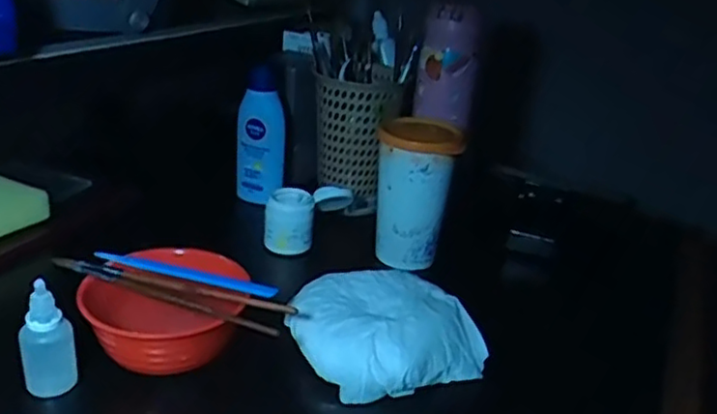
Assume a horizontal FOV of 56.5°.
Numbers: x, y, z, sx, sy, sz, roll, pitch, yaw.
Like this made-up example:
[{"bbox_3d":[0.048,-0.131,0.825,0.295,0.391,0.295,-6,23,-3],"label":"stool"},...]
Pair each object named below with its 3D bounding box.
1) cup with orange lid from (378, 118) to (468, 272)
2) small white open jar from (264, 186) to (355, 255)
[{"bbox_3d":[0.050,-0.013,0.614,0.071,0.122,0.073,6,24,-2],"label":"cup with orange lid"},{"bbox_3d":[-0.046,0.010,0.624,0.083,0.056,0.040,-1,26,-18],"label":"small white open jar"}]

